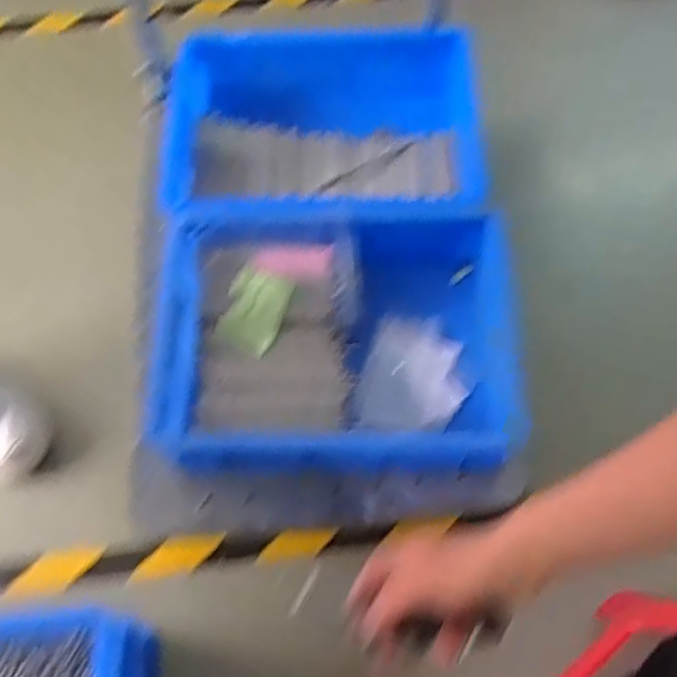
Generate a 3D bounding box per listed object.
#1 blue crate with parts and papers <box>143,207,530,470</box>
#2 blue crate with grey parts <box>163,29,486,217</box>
[{"bbox_3d":[-0.007,0.006,0.857,0.408,0.138,0.310,3,63,2],"label":"blue crate with parts and papers"},{"bbox_3d":[-0.023,-0.274,0.980,0.409,0.145,0.305,-1,63,0],"label":"blue crate with grey parts"}]

